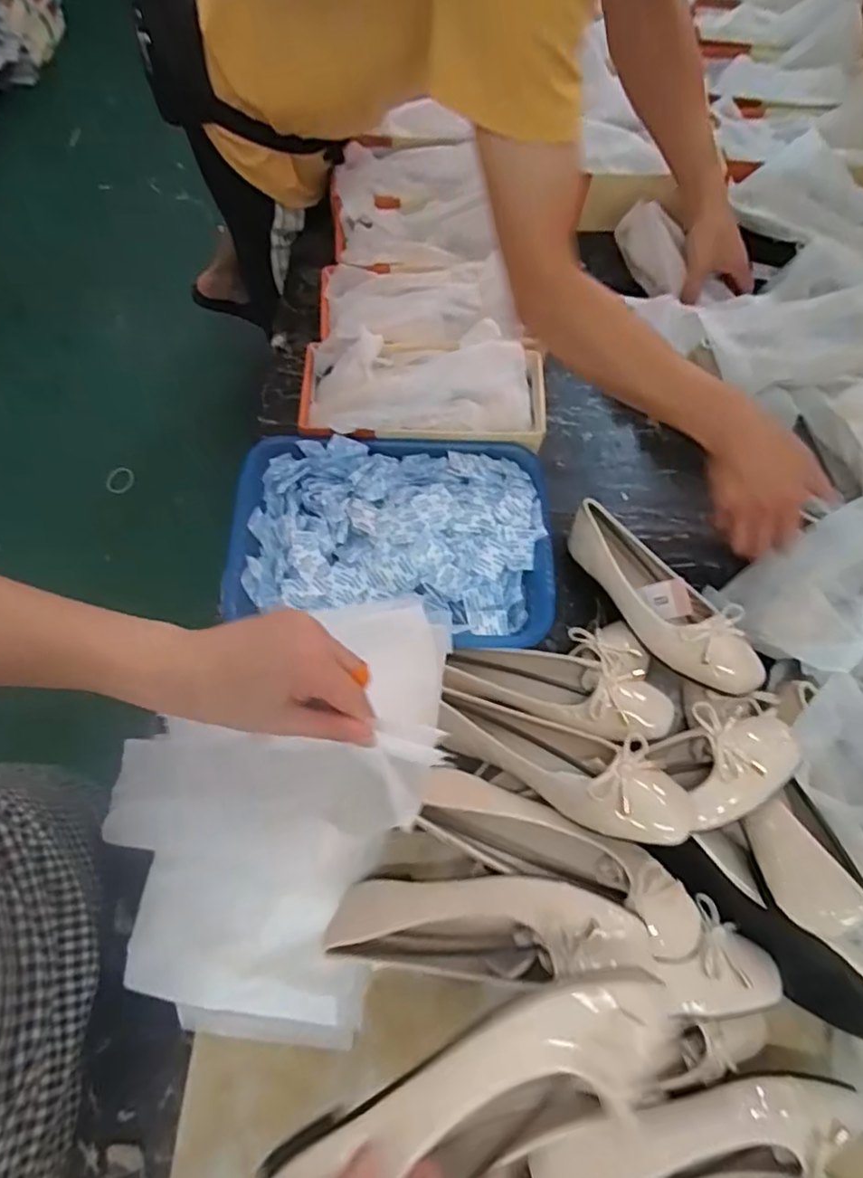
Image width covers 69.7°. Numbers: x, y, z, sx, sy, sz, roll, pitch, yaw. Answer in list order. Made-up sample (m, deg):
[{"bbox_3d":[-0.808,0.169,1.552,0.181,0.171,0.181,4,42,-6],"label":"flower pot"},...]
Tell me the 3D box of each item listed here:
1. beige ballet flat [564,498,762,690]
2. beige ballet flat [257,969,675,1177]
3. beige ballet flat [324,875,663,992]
[{"bbox_3d":[0.229,0.004,0.641,0.078,0.051,0.255,-32,61,-9],"label":"beige ballet flat"},{"bbox_3d":[0.022,0.284,0.336,0.228,0.059,0.070,-21,72,-7],"label":"beige ballet flat"},{"bbox_3d":[0.041,0.269,0.492,0.247,0.071,0.071,-6,71,15],"label":"beige ballet flat"}]

